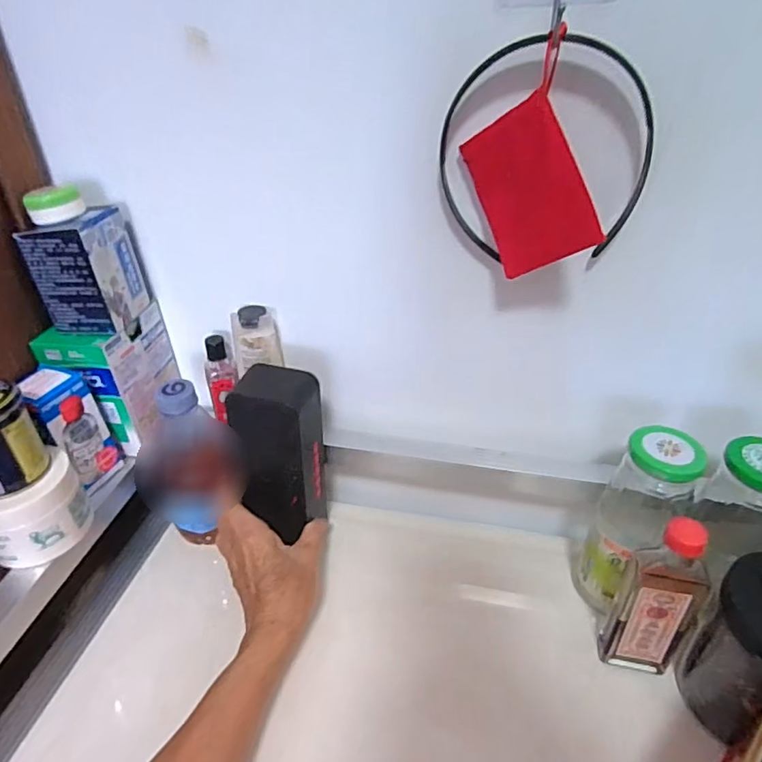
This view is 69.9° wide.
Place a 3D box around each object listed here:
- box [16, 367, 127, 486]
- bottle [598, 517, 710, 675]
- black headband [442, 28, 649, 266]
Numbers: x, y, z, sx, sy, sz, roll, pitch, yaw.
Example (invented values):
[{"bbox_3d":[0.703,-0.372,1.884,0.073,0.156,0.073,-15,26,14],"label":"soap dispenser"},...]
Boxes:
[{"bbox_3d":[-0.247,0.039,0.429,0.041,0.090,0.048,11,37,15],"label":"box"},{"bbox_3d":[0.192,0.155,0.381,0.049,0.154,0.020,12,37,16],"label":"bottle"},{"bbox_3d":[0.103,-0.141,0.348,0.128,0.135,0.013,8,36,11],"label":"black headband"}]

